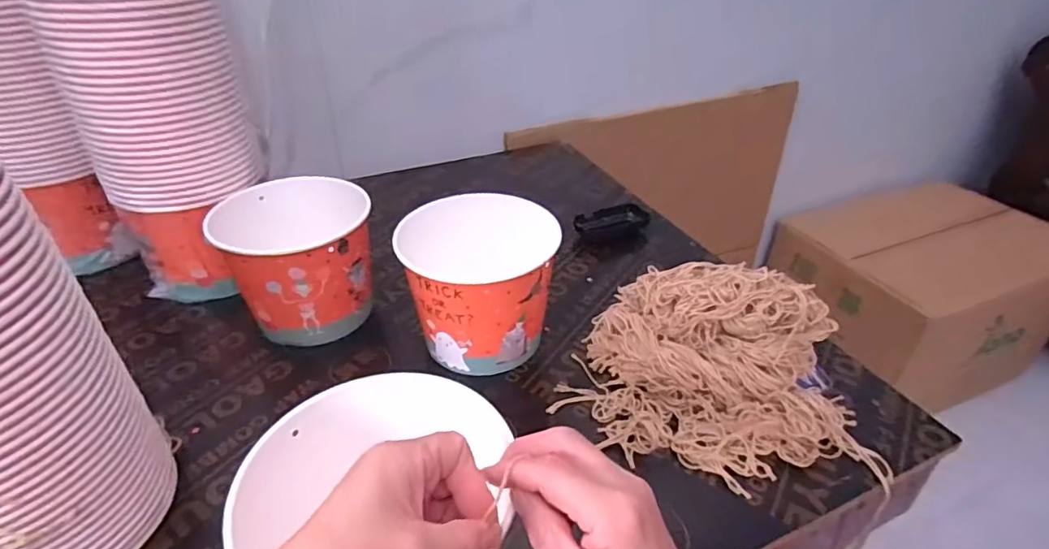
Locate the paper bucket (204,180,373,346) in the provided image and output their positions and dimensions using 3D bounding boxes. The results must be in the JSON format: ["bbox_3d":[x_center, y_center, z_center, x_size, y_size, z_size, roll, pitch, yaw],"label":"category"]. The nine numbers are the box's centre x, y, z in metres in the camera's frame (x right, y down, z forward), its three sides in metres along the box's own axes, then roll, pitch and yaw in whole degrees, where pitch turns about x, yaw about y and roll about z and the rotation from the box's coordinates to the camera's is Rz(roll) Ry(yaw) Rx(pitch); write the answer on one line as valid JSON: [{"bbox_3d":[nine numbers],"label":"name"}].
[{"bbox_3d":[-0.248,-0.010,0.624,0.147,0.142,0.151,0,35,0],"label":"paper bucket"}]

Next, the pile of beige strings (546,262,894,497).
[{"bbox_3d":[0.186,0.087,0.518,0.289,0.096,0.223,18,39,24],"label":"pile of beige strings"}]

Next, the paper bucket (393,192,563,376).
[{"bbox_3d":[-0.045,0.015,0.587,0.151,0.137,0.148,0,35,0],"label":"paper bucket"}]

